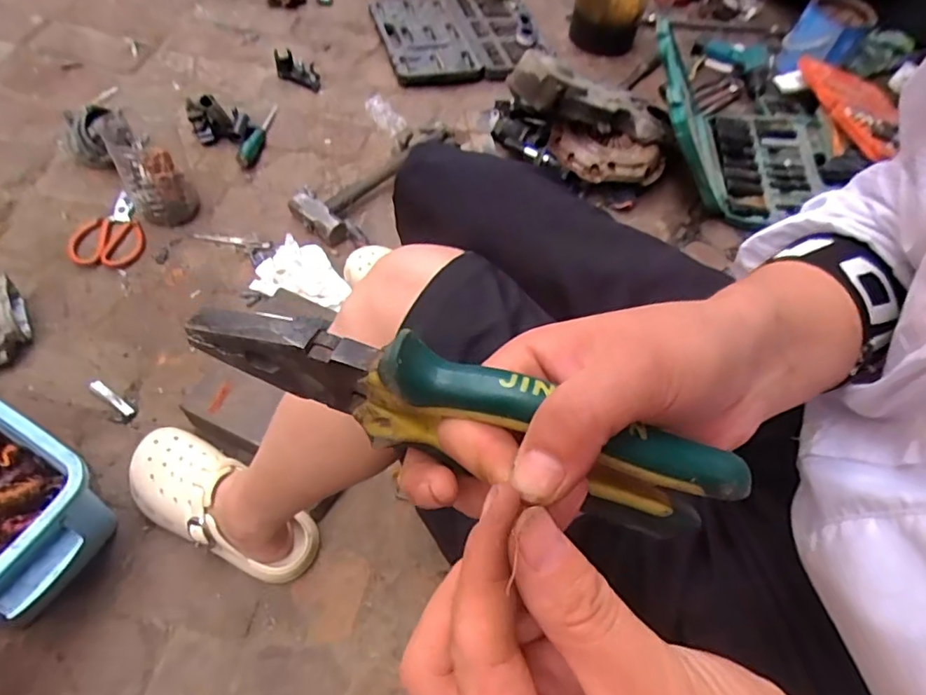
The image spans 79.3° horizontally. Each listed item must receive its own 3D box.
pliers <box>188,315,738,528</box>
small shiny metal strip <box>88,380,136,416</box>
[{"bbox_3d":[-0.003,0.022,0.195,0.189,0.043,0.019,18,50,4],"label":"pliers"},{"bbox_3d":[-0.474,0.067,0.753,0.072,0.011,0.015,35,54,6],"label":"small shiny metal strip"}]

